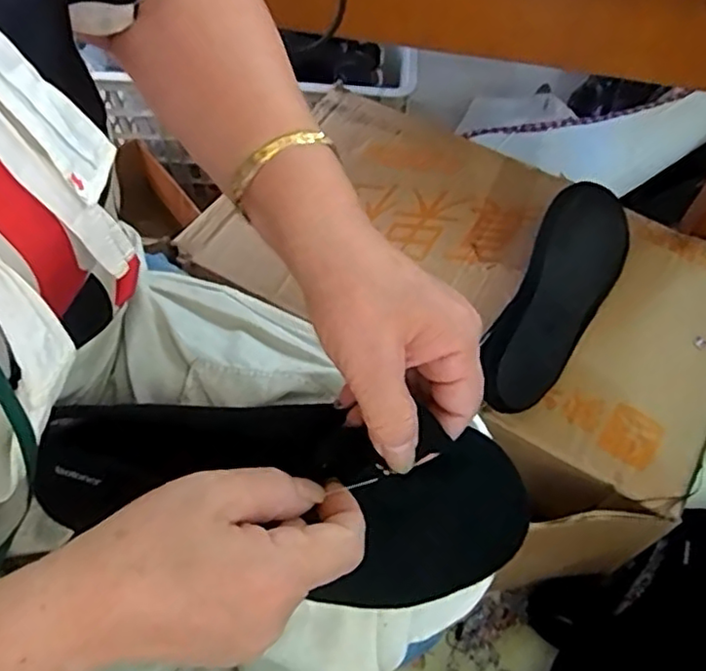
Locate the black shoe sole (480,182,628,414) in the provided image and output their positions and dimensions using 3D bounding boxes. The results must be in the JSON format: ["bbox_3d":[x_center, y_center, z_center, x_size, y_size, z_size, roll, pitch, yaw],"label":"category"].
[{"bbox_3d":[0.194,-0.041,0.603,0.086,0.024,0.242,39,70,-18],"label":"black shoe sole"}]

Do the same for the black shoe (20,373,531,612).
[{"bbox_3d":[-0.038,0.073,0.322,0.244,0.060,0.091,9,60,6],"label":"black shoe"}]

